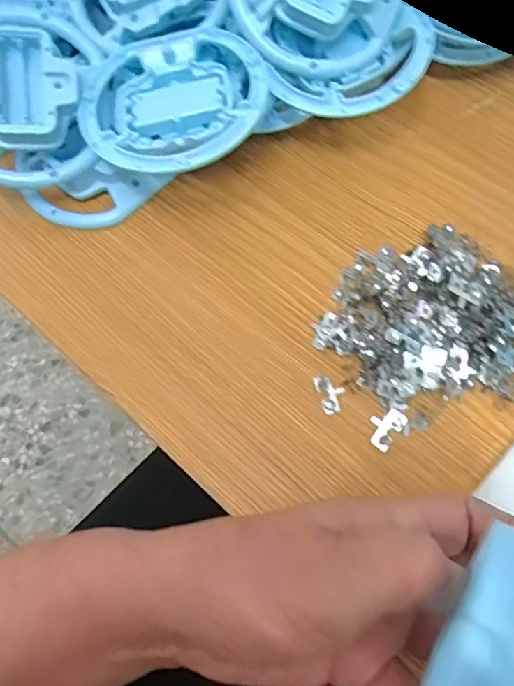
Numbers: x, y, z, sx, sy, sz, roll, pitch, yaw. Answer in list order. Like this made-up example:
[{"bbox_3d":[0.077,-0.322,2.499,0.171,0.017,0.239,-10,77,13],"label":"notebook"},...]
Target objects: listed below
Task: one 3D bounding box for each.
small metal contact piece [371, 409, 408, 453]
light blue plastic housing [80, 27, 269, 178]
[{"bbox_3d":[0.066,0.043,0.280,0.015,0.004,0.021,35,75,14],"label":"small metal contact piece"},{"bbox_3d":[-0.046,-0.135,0.309,0.101,0.020,0.101,-8,69,-1],"label":"light blue plastic housing"}]

